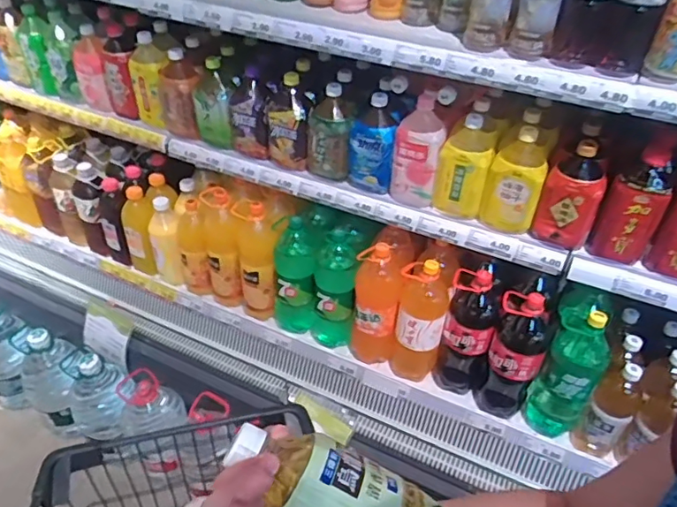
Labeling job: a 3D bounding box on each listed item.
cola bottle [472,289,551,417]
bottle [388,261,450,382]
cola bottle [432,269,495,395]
[{"bbox_3d":[0.365,0.203,1.100,0.110,0.308,0.117,17,42,17],"label":"cola bottle"},{"bbox_3d":[0.183,0.148,1.191,0.108,0.309,0.112,7,40,6],"label":"bottle"},{"bbox_3d":[0.282,0.162,1.152,0.103,0.299,0.122,13,41,13],"label":"cola bottle"}]

